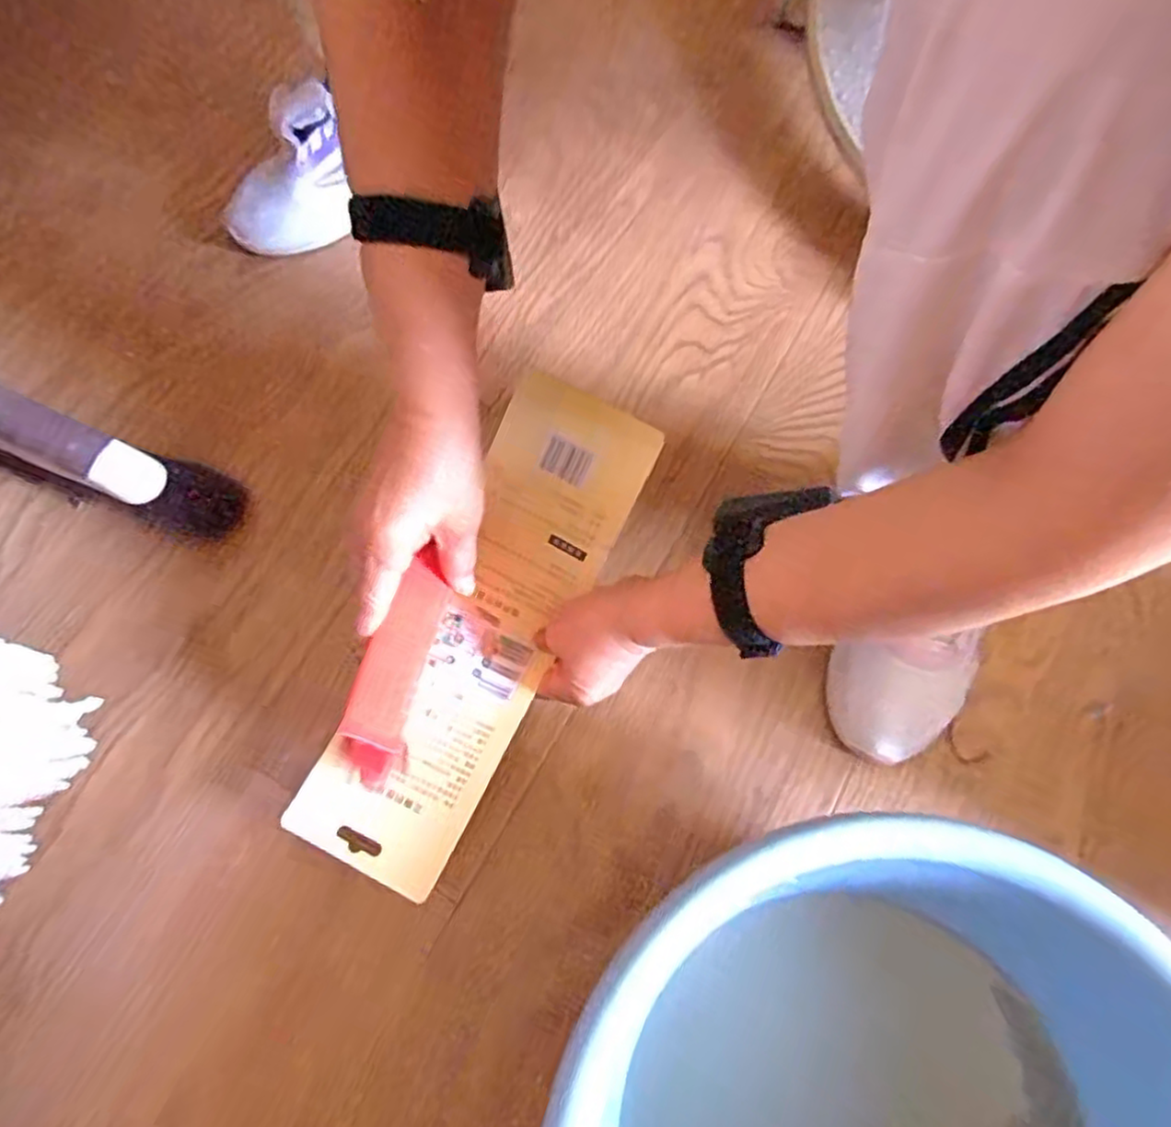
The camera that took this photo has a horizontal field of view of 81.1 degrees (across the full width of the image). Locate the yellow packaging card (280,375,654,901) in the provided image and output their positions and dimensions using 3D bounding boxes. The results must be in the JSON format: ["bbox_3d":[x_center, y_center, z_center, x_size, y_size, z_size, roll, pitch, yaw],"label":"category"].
[{"bbox_3d":[-0.070,0.040,0.466,0.111,0.053,0.334,25,83,7],"label":"yellow packaging card"}]

